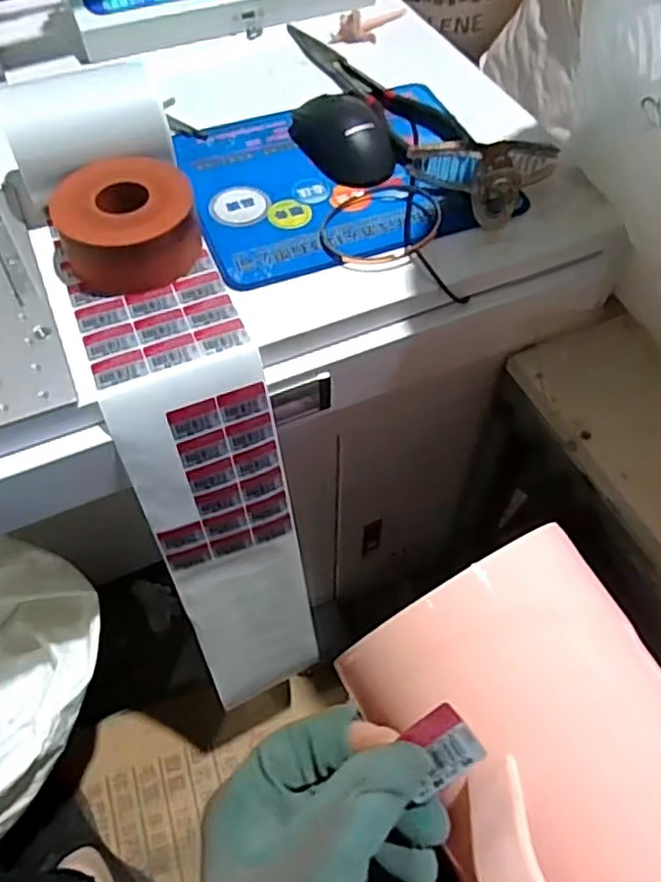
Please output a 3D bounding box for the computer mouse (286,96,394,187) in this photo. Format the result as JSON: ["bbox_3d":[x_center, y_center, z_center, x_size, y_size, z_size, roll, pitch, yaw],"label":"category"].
[{"bbox_3d":[0.010,-0.261,0.560,0.063,0.036,0.104,-35,63,-21],"label":"computer mouse"}]

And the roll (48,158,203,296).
[{"bbox_3d":[-0.146,-0.158,0.483,0.097,0.050,0.085,-15,58,-10],"label":"roll"}]

